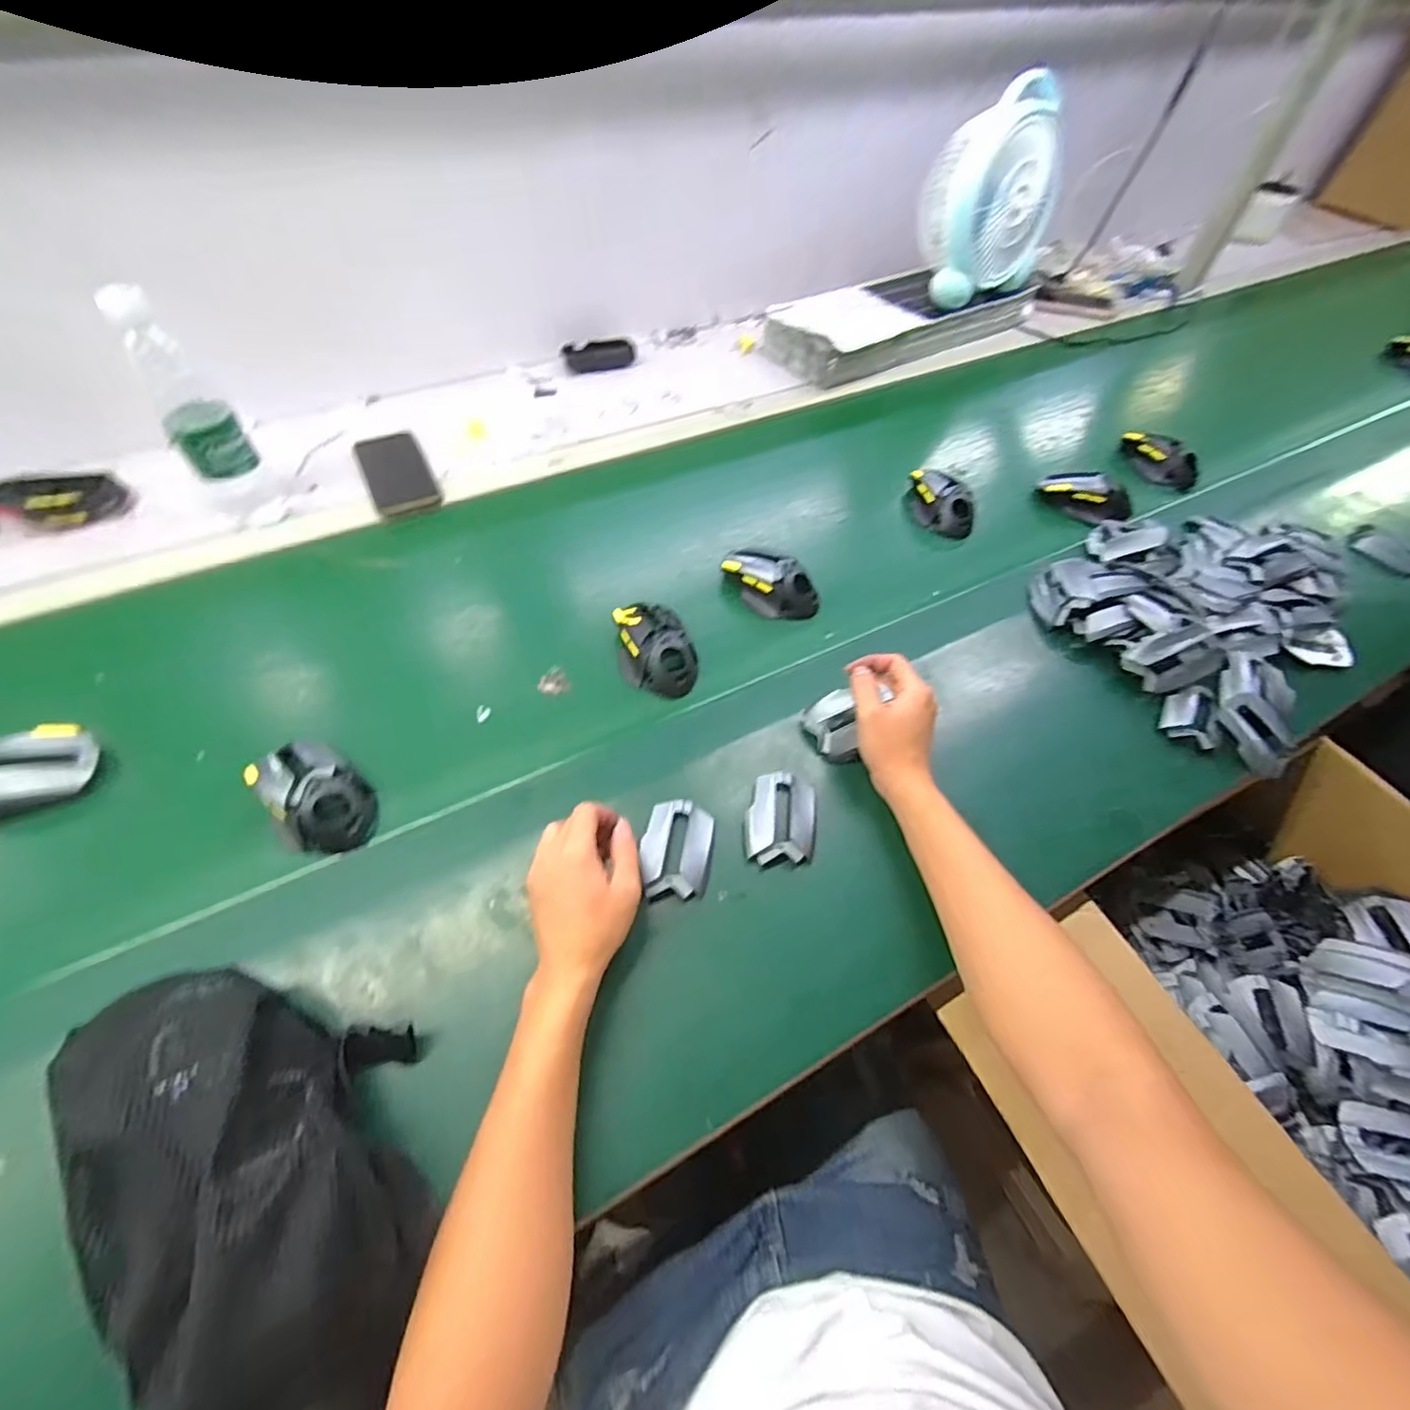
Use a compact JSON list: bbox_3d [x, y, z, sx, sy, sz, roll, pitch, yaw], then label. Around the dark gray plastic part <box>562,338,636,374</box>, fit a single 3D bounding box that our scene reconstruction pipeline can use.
[{"bbox_3d":[-0.161,-0.537,0.932,0.107,0.026,0.055,-22,58,-17],"label":"dark gray plastic part"}]

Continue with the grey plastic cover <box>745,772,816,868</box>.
[{"bbox_3d":[0.065,0.095,0.516,0.057,0.020,0.079,9,54,4],"label":"grey plastic cover"}]

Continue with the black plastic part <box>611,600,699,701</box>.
[{"bbox_3d":[-0.051,-0.058,0.608,0.077,0.036,0.105,-14,56,-12],"label":"black plastic part"}]

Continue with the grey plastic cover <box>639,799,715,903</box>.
[{"bbox_3d":[-0.022,0.119,0.495,0.055,0.019,0.081,9,54,5],"label":"grey plastic cover"}]

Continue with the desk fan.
[{"bbox_3d":[0.428,-0.769,0.912,0.201,0.229,0.121,-25,59,-19],"label":"desk fan"}]

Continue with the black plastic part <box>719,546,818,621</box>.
[{"bbox_3d":[0.071,-0.136,0.663,0.065,0.038,0.111,-33,62,-23],"label":"black plastic part"}]

